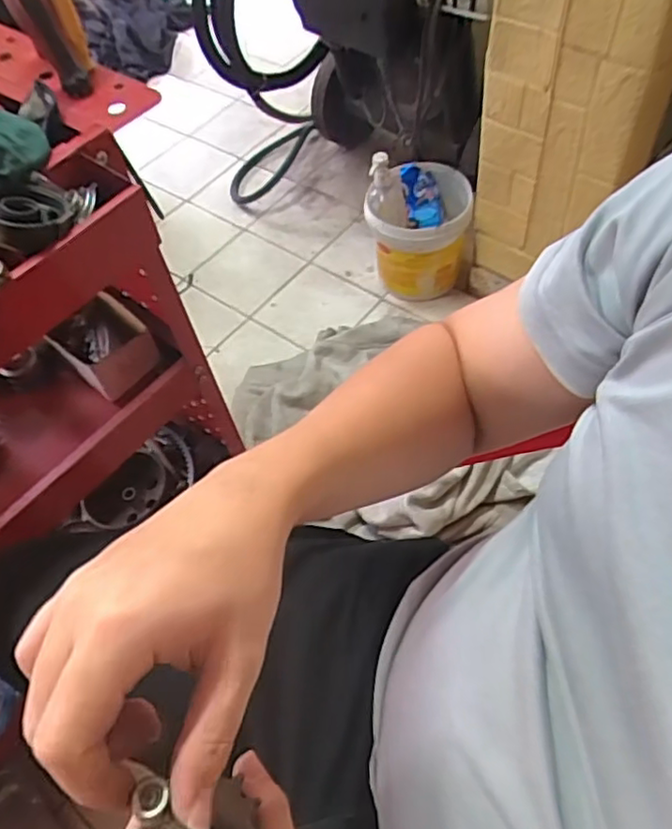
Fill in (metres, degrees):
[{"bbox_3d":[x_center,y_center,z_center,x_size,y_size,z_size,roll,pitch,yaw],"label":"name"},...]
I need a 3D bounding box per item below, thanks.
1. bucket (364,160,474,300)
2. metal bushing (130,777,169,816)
[{"bbox_3d":[0.161,-0.345,1.289,0.188,0.244,0.157,1,55,7],"label":"bucket"},{"bbox_3d":[-0.062,0.129,0.222,0.011,0.004,0.012,-3,52,4],"label":"metal bushing"}]

